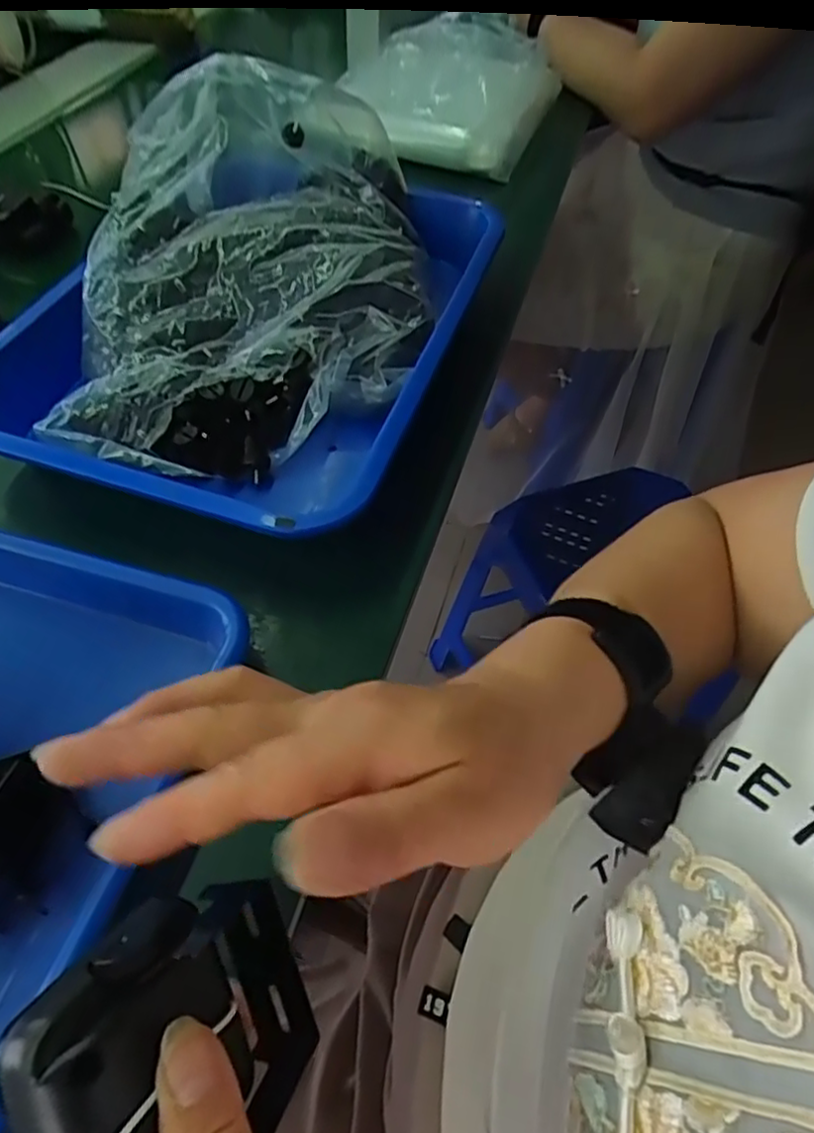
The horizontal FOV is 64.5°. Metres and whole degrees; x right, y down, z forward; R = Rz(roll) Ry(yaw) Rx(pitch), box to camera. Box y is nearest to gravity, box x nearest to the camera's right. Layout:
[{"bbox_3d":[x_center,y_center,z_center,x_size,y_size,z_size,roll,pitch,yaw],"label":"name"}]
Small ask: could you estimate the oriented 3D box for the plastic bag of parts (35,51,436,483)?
[{"bbox_3d":[-0.103,-0.223,0.440,0.224,0.107,0.333,-4,54,-3],"label":"plastic bag of parts"}]

